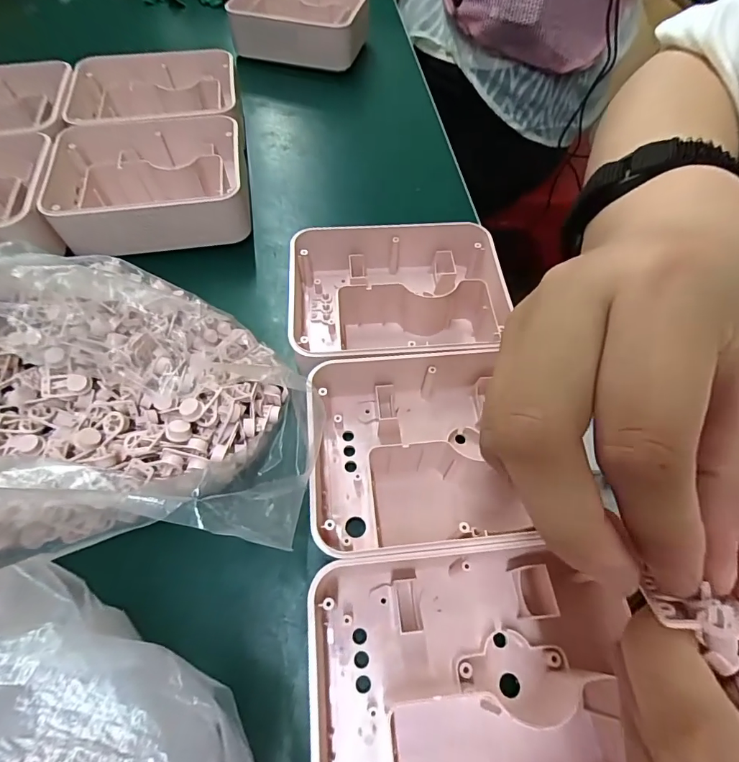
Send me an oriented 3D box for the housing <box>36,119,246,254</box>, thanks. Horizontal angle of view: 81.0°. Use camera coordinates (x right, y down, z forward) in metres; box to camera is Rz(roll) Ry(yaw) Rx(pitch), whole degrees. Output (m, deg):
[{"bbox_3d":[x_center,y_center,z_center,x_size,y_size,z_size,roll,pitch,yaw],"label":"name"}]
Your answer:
[{"bbox_3d":[-0.160,-0.141,0.316,0.140,0.045,0.103,-8,61,-5],"label":"housing"}]

